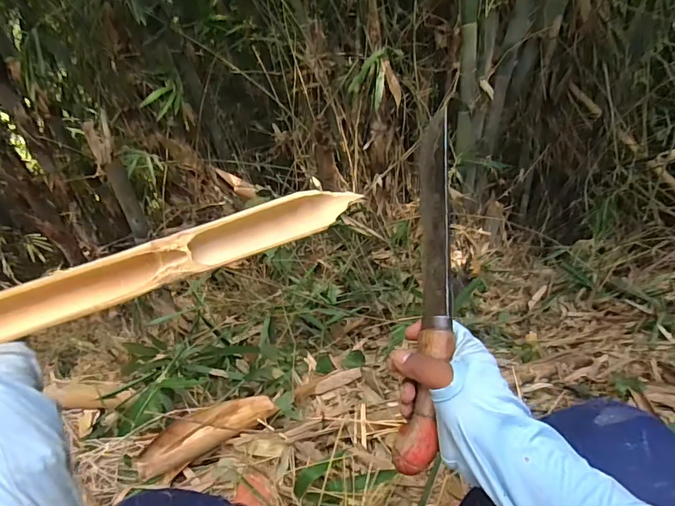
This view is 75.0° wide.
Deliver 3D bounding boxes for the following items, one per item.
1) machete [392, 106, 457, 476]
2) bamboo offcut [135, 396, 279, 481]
[{"bbox_3d":[0.089,0.025,0.423,0.038,0.032,0.343,4,74,9],"label":"machete"},{"bbox_3d":[-0.321,0.434,1.091,0.349,0.052,0.097,-15,39,-39],"label":"bamboo offcut"}]

